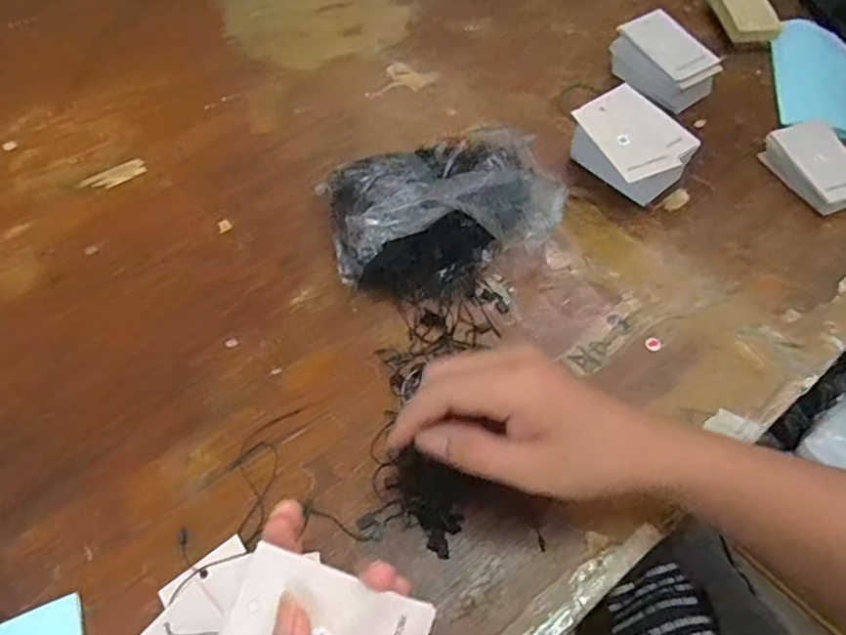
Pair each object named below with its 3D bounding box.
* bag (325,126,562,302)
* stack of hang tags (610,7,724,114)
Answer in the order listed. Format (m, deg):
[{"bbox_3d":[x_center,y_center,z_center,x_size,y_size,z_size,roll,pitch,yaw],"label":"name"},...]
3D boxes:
[{"bbox_3d":[0.018,-0.084,0.448,0.172,0.058,0.122,-11,59,-7],"label":"bag"},{"bbox_3d":[0.232,-0.241,0.552,0.059,0.046,0.091,-31,64,-18],"label":"stack of hang tags"}]

